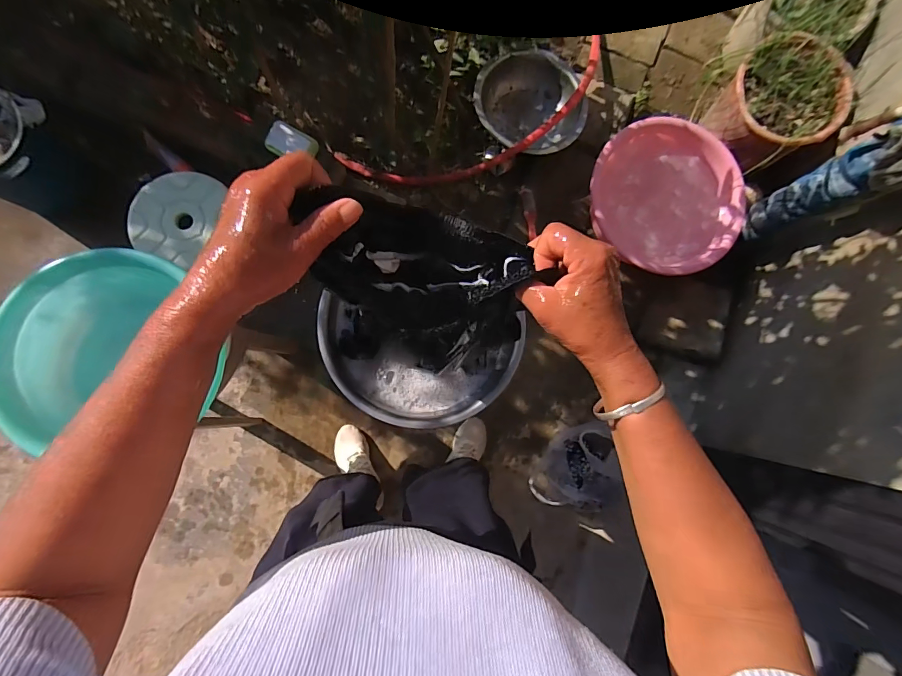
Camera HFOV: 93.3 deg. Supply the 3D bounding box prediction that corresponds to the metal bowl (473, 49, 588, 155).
[{"bbox_3d":[0.239,-0.703,1.314,0.317,0.093,0.311,1,85,-7],"label":"metal bowl"}]

